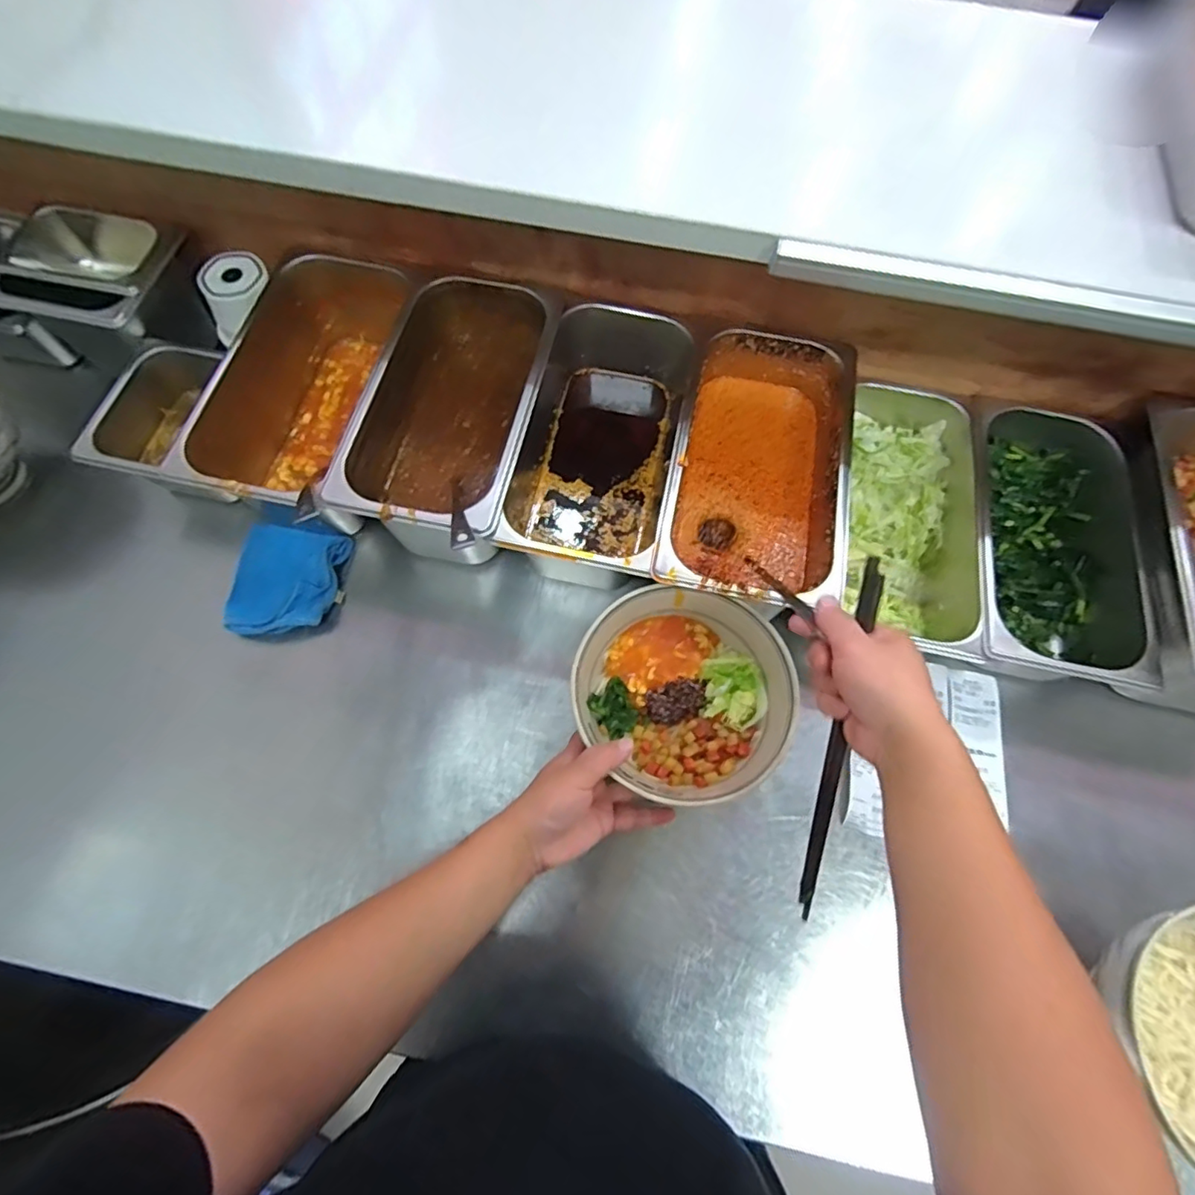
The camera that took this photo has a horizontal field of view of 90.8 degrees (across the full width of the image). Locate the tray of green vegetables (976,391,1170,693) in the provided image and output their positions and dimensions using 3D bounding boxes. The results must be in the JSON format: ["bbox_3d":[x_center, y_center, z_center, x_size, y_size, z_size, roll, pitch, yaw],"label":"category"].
[{"bbox_3d":[0.495,-0.064,0.666,0.178,0.092,0.331,11,69,2],"label":"tray of green vegetables"}]

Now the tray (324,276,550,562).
[{"bbox_3d":[-0.155,-0.196,0.662,0.171,0.123,0.341,10,69,2],"label":"tray"}]

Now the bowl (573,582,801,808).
[{"bbox_3d":[0.079,0.087,0.543,0.192,0.079,0.188,1,69,-2],"label":"bowl"}]

